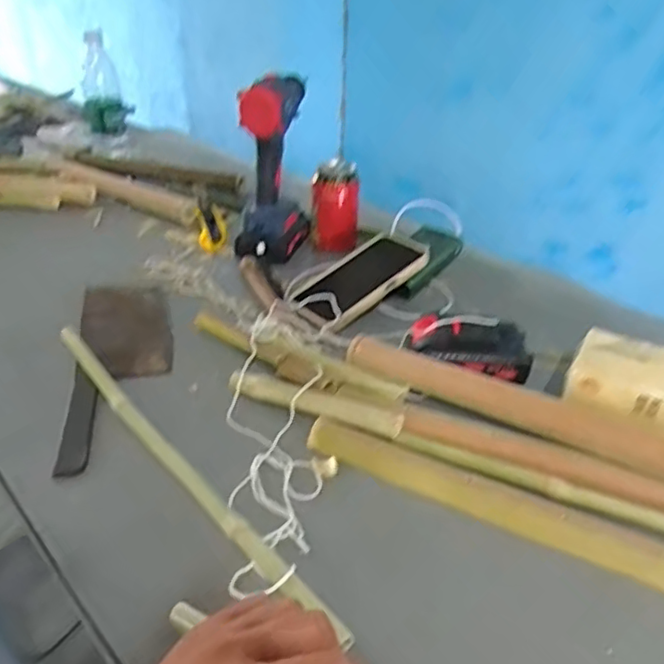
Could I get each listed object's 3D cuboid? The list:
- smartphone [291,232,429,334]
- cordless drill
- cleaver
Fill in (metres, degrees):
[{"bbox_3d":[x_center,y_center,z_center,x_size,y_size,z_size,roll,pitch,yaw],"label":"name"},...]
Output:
[{"bbox_3d":[0.035,-0.065,0.747,0.161,0.020,0.090,-35,45,-19],"label":"smartphone"},{"bbox_3d":[-0.080,-0.219,0.830,0.091,0.215,0.148,2,32,2],"label":"cordless drill"},{"bbox_3d":[-0.211,0.027,0.636,0.092,0.017,0.299,-7,33,-12],"label":"cleaver"}]

